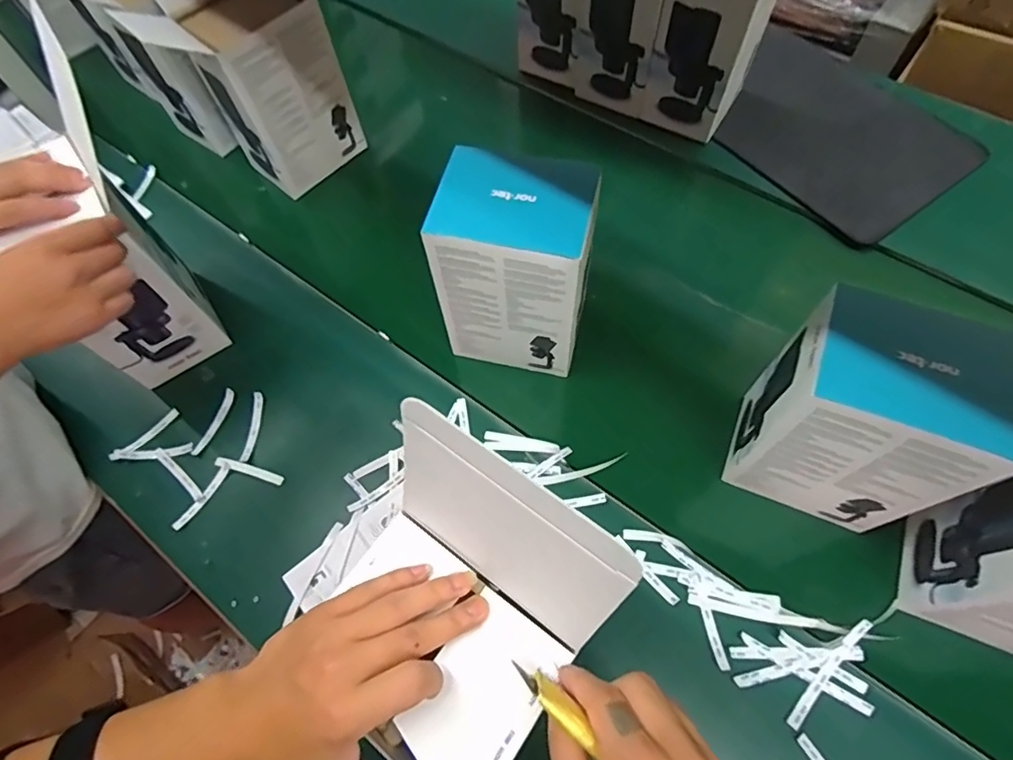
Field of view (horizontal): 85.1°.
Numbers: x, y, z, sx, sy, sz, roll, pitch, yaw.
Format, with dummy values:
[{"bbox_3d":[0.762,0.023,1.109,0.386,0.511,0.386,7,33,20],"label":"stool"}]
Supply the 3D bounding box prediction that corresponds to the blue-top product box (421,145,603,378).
[{"bbox_3d":[0.011,-0.117,0.611,0.154,0.225,0.111,11,65,9],"label":"blue-top product box"}]

